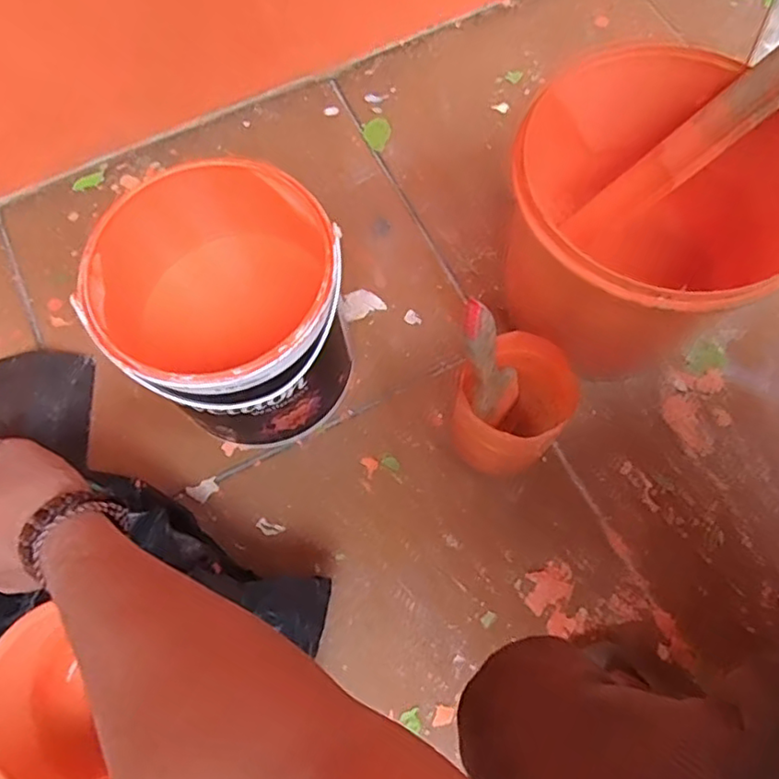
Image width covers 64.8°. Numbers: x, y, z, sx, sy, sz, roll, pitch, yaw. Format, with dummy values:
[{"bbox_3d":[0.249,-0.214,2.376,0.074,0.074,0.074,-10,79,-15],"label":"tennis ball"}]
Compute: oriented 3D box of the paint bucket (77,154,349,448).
[{"bbox_3d":[-0.122,-0.055,0.513,0.175,0.182,0.174,0,71,1],"label":"paint bucket"}]

